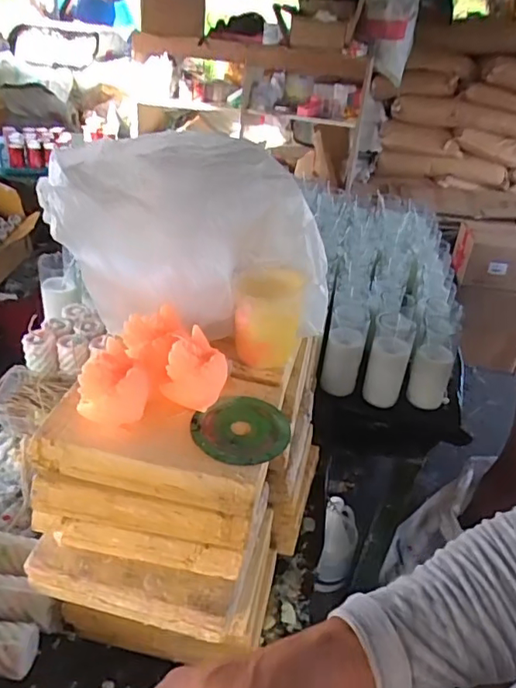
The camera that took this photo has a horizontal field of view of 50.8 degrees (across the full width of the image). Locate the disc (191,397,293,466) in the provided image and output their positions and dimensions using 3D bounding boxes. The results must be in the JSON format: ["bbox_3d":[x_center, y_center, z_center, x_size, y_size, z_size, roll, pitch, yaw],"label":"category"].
[{"bbox_3d":[-0.014,0.082,0.528,0.087,0.005,0.095,5,33,-3],"label":"disc"}]

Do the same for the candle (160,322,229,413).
[{"bbox_3d":[-0.061,0.028,0.537,0.057,0.063,0.058,12,33,8],"label":"candle"}]

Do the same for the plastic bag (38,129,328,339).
[{"bbox_3d":[-0.064,-0.112,0.584,0.286,0.191,0.110,-2,34,-13],"label":"plastic bag"}]

